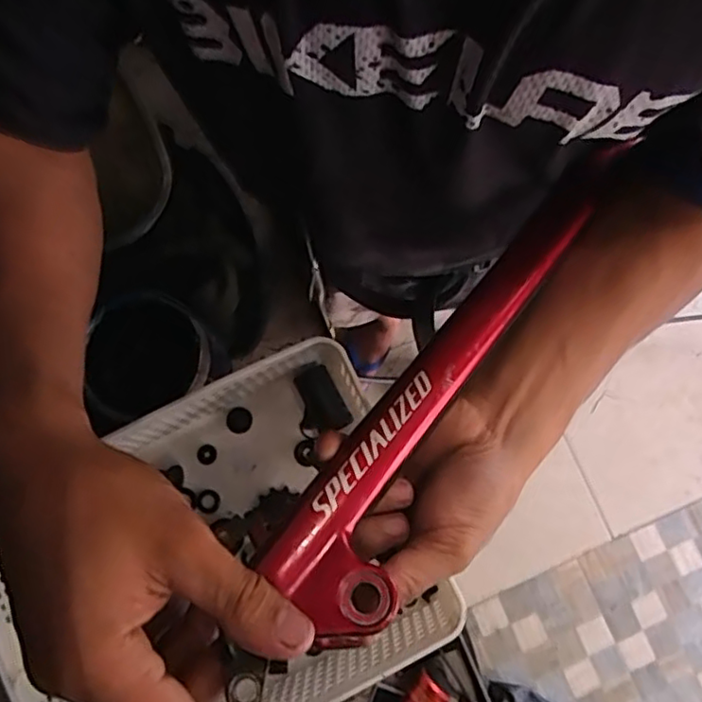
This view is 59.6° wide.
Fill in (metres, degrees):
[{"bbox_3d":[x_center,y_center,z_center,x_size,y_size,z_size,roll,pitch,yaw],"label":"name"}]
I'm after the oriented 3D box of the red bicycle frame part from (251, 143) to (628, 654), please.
[{"bbox_3d":[0.070,-0.006,0.330,0.055,0.022,0.335,35,62,7],"label":"red bicycle frame part"}]

